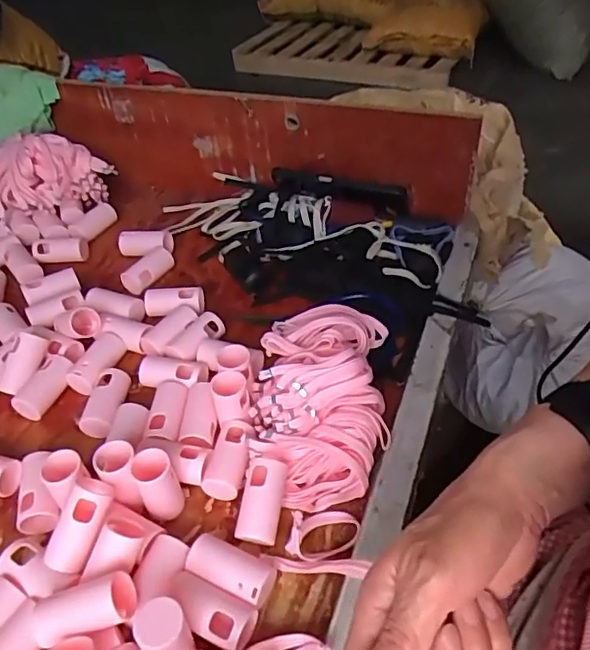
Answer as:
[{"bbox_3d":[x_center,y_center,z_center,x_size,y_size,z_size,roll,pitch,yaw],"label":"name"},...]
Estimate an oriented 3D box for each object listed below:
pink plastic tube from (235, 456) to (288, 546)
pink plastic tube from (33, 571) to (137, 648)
[{"bbox_3d":[-0.024,0.135,0.441,0.030,0.024,0.067,5,65,12],"label":"pink plastic tube"},{"bbox_3d":[-0.137,0.187,0.371,0.061,0.028,0.030,-12,43,-7],"label":"pink plastic tube"}]

